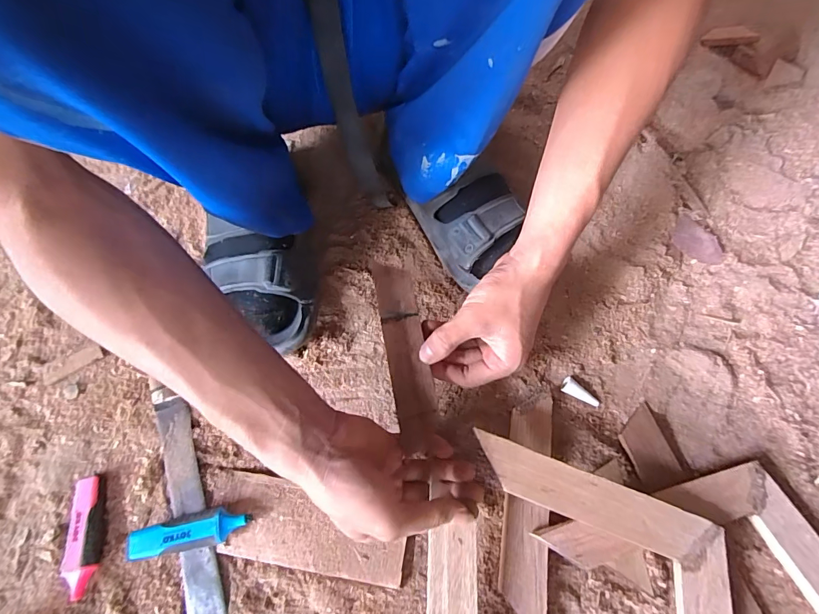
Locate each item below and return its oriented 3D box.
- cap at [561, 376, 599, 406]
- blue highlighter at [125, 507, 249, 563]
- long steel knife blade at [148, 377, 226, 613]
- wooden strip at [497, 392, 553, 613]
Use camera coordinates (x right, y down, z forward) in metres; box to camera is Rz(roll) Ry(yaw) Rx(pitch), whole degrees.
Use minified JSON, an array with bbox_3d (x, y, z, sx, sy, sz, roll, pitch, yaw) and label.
[{"bbox_3d":[0.165,0.082,0.391,0.036,0.012,0.016,27,69,15],"label":"cap"},{"bbox_3d":[-0.184,0.190,0.345,0.095,0.023,0.027,-11,64,-2],"label":"blue highlighter"},{"bbox_3d":[-0.193,0.181,0.351,0.031,0.009,0.250,-22,67,-9],"label":"long steel knife blade"},{"bbox_3d":[0.100,0.162,0.346,0.036,0.022,0.179,9,65,7],"label":"wooden strip"}]

